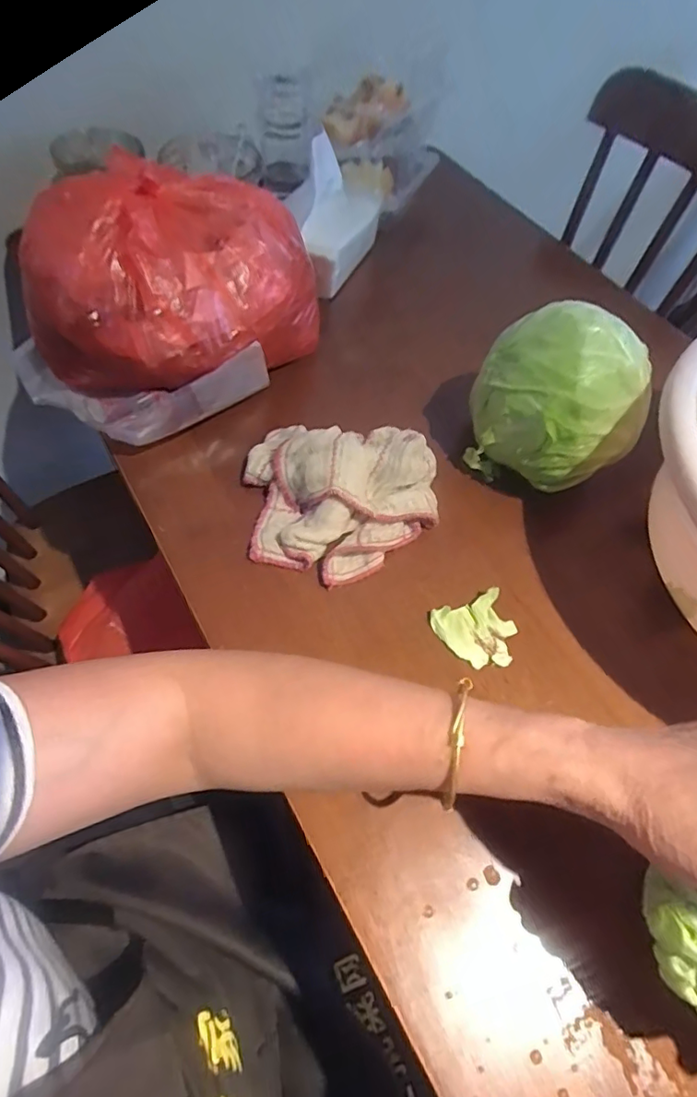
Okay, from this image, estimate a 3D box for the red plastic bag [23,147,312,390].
[{"bbox_3d":[-0.139,-0.213,0.426,0.187,0.131,0.165,22,60,9],"label":"red plastic bag"}]

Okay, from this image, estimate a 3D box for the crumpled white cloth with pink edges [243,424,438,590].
[{"bbox_3d":[-0.006,-0.041,0.408,0.146,0.052,0.124,7,59,-1],"label":"crumpled white cloth with pink edges"}]

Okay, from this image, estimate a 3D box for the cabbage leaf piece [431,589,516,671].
[{"bbox_3d":[0.092,0.060,0.378,0.056,0.010,0.050,-13,61,-12],"label":"cabbage leaf piece"}]

